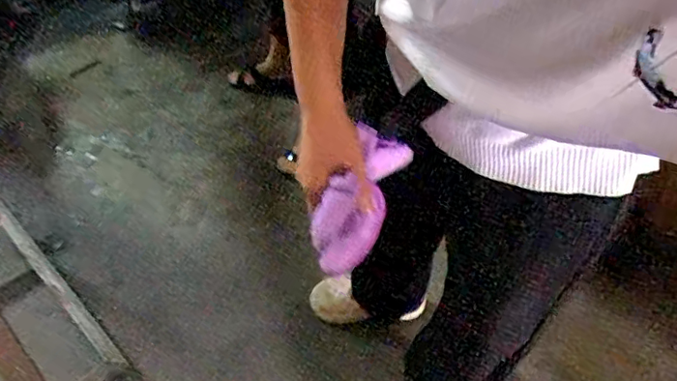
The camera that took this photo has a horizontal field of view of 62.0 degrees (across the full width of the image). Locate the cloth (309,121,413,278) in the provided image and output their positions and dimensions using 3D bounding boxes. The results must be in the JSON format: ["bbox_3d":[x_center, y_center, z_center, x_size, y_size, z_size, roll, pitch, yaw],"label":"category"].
[{"bbox_3d":[0.020,0.005,0.557,0.052,0.079,0.151,22,68,18],"label":"cloth"}]

